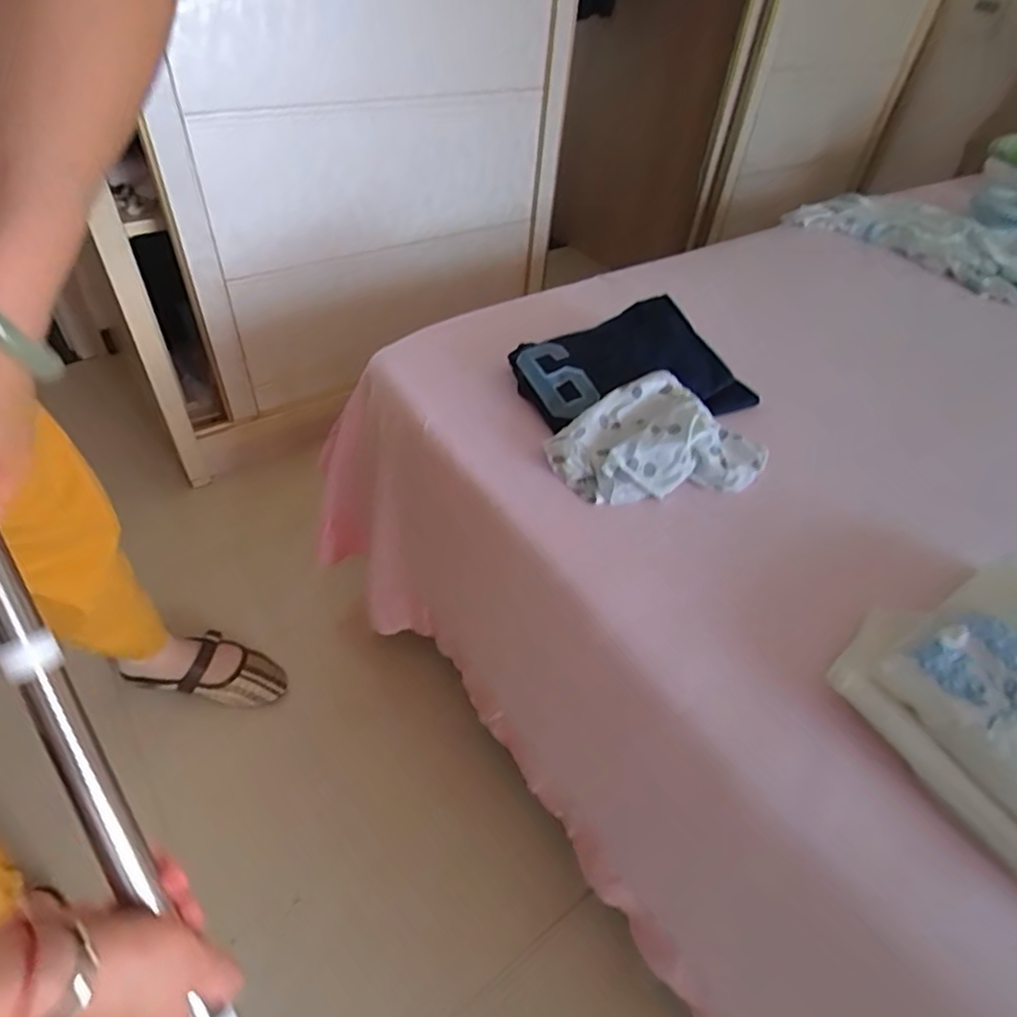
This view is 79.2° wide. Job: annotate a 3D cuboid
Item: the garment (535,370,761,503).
[{"bbox_3d":[0.160,-0.077,0.680,0.236,0.065,0.143,-6,46,-11],"label":"garment"}]

